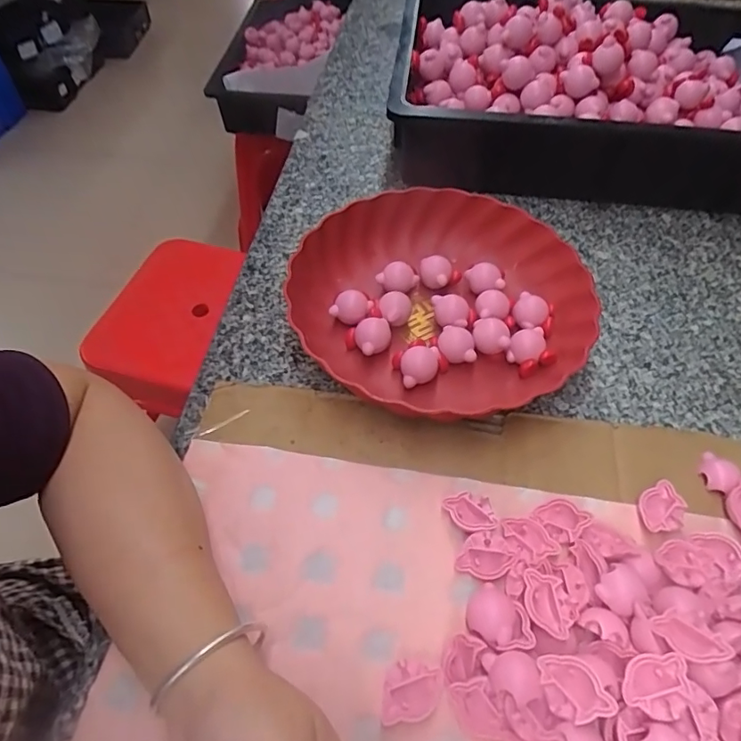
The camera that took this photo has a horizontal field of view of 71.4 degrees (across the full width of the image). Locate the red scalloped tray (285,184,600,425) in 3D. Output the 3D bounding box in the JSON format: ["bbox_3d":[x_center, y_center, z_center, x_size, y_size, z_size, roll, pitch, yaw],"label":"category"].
[{"bbox_3d":[0.064,-0.064,0.436,0.227,0.050,0.232,-37,62,-23],"label":"red scalloped tray"}]

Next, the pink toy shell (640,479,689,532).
[{"bbox_3d":[0.194,0.094,0.345,0.032,0.012,0.027,-28,59,-18],"label":"pink toy shell"}]

